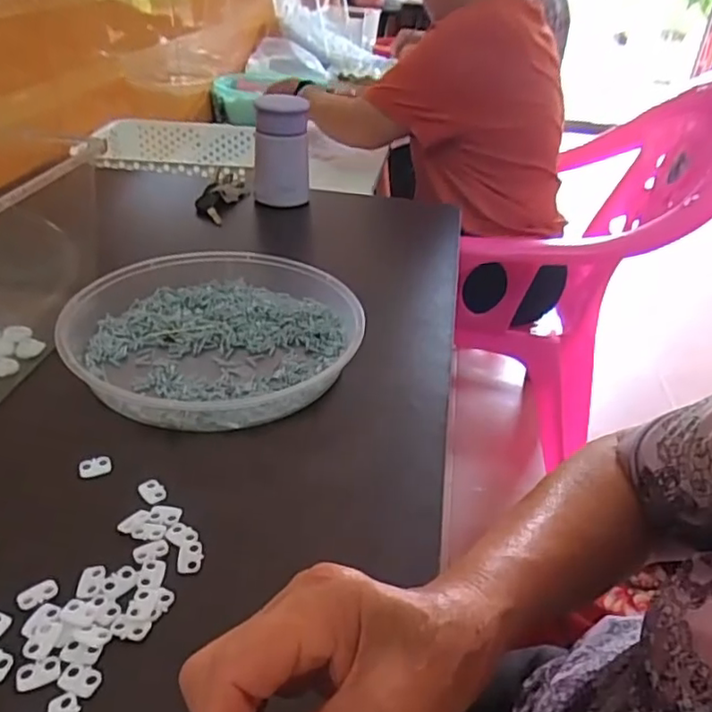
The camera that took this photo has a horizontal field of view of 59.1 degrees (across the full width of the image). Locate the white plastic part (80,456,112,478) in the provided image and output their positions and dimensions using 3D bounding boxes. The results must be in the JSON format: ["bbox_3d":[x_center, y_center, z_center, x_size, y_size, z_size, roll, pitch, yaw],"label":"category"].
[{"bbox_3d":[-0.167,0.071,0.404,0.019,0.005,0.014,-9,35,-19],"label":"white plastic part"}]

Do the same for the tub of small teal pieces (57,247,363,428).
[{"bbox_3d":[-0.114,-0.018,0.513,0.220,0.039,0.230,3,33,-2],"label":"tub of small teal pieces"}]

